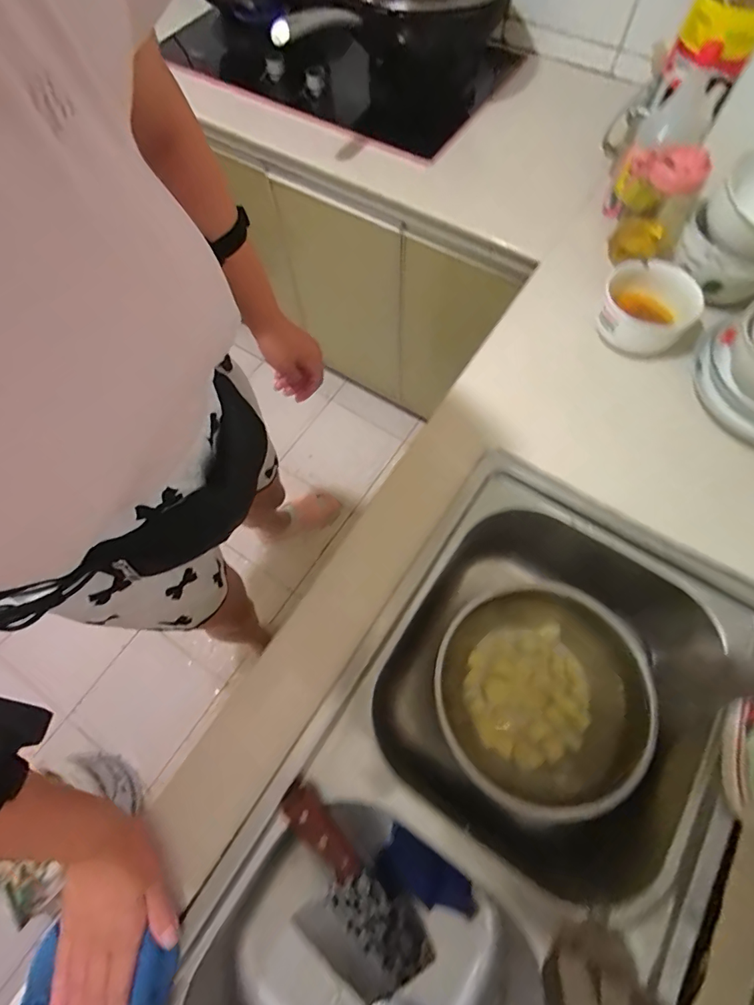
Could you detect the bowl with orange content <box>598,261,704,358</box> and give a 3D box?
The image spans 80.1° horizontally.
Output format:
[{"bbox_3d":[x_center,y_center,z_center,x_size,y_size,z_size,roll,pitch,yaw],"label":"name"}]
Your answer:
[{"bbox_3d":[0.384,-0.279,0.649,0.121,0.072,0.119,-1,68,1],"label":"bowl with orange content"}]

